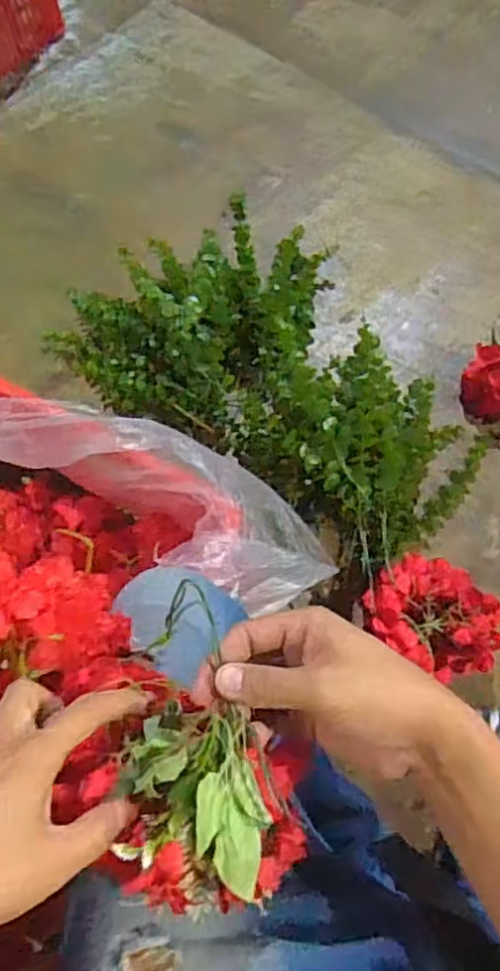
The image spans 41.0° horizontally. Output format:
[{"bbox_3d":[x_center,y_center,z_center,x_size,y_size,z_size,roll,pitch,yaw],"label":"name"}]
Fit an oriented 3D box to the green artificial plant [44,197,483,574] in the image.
[{"bbox_3d":[0.036,-0.190,1.095,0.492,0.163,0.709,-36,68,-14],"label":"green artificial plant"}]

